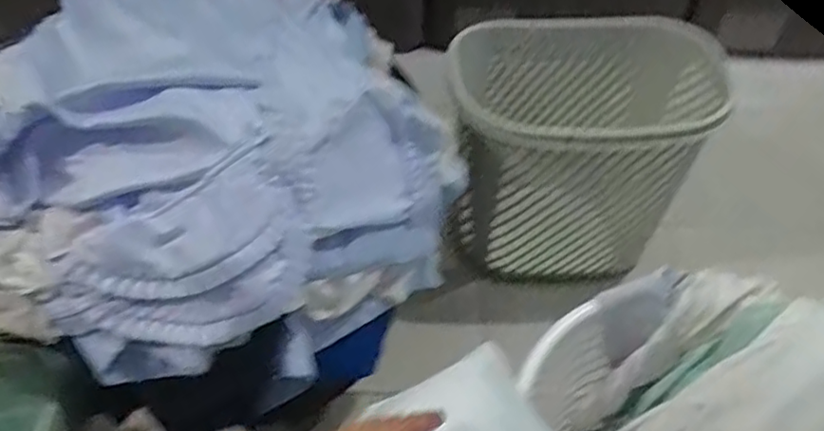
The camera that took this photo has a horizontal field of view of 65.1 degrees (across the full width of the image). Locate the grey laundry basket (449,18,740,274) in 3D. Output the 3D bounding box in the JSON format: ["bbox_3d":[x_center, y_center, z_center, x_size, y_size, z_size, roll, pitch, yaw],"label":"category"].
[{"bbox_3d":[0.292,-0.117,1.184,0.418,0.365,0.304,-3,48,-2],"label":"grey laundry basket"}]

